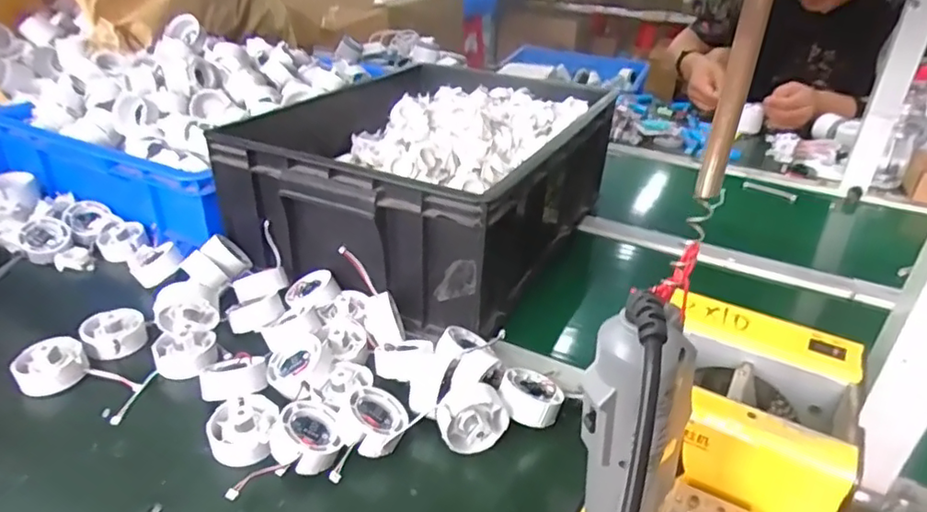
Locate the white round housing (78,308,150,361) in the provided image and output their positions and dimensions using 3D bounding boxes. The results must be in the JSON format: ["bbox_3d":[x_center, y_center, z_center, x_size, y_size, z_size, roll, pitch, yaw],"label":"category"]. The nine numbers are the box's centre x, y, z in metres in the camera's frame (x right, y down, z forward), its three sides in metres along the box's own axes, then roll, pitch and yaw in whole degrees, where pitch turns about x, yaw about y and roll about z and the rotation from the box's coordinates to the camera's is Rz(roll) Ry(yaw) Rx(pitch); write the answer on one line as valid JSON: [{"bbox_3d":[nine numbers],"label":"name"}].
[{"bbox_3d":[-0.347,0.079,0.595,0.056,0.032,0.056,1,30,-1],"label":"white round housing"}]

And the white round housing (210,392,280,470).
[{"bbox_3d":[-0.181,0.141,0.490,0.051,0.031,0.062,-5,31,-12],"label":"white round housing"}]

